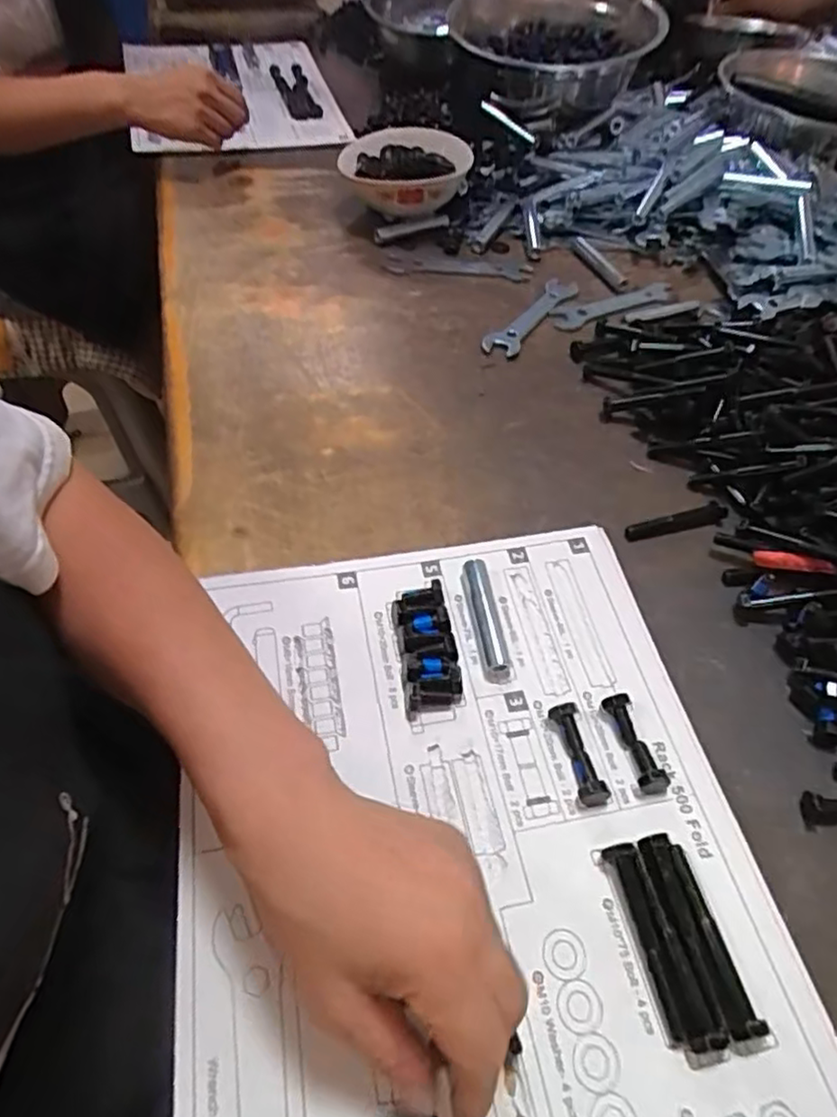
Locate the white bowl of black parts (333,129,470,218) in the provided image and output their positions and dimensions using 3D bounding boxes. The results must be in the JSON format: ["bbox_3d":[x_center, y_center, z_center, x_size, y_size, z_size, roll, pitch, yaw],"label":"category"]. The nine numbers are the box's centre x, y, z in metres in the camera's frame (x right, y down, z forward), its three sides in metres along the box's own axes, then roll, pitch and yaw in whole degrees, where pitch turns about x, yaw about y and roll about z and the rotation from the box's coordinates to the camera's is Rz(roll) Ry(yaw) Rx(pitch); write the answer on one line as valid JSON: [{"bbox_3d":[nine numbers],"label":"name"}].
[{"bbox_3d":[-0.013,-0.421,0.725,0.138,0.052,0.143,5,53,-1],"label":"white bowl of black parts"}]

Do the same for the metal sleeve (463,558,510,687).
[{"bbox_3d":[0.042,0.037,0.406,0.014,0.016,0.080,-5,54,-6],"label":"metal sleeve"}]

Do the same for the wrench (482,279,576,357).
[{"bbox_3d":[0.111,-0.236,0.642,0.030,0.012,0.154,28,57,17],"label":"wrench"}]

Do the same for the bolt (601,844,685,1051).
[{"bbox_3d":[0.108,0.176,0.307,0.014,0.012,0.080,-9,54,-9],"label":"bolt"}]

